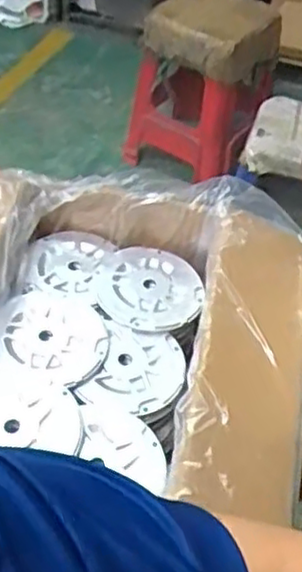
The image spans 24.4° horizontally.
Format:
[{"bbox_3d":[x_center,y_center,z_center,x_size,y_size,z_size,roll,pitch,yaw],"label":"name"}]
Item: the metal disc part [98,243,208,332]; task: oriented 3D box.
[{"bbox_3d":[-0.003,-0.002,0.883,0.129,0.022,0.133,2,47,-3],"label":"metal disc part"}]

